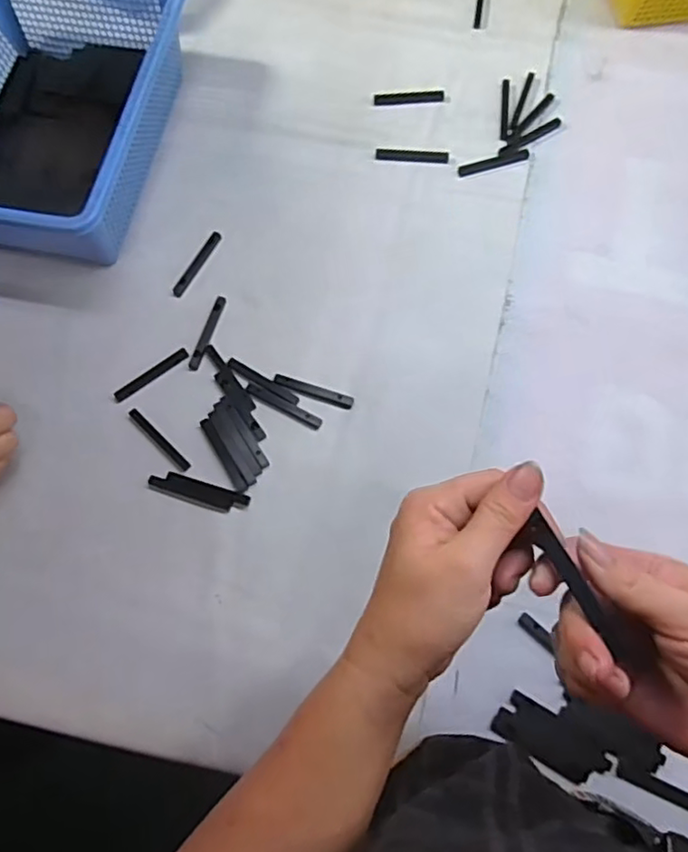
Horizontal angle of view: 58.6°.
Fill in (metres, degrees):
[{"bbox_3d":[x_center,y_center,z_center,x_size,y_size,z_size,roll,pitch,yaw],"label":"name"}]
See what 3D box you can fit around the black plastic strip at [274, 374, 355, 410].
[{"bbox_3d":[-0.027,-0.032,0.553,0.074,0.004,0.013,17,71,7],"label":"black plastic strip"}]

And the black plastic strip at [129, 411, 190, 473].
[{"bbox_3d":[-0.163,0.011,0.542,0.009,0.004,0.077,-42,75,-13],"label":"black plastic strip"}]

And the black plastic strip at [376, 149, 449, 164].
[{"bbox_3d":[0.071,-0.279,0.632,0.074,0.005,0.012,3,70,2],"label":"black plastic strip"}]

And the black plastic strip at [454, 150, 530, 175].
[{"bbox_3d":[0.154,-0.272,0.630,0.076,0.004,0.012,-17,71,-5],"label":"black plastic strip"}]

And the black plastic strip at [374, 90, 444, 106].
[{"bbox_3d":[0.070,-0.352,0.658,0.074,0.005,0.017,0,70,1],"label":"black plastic strip"}]

